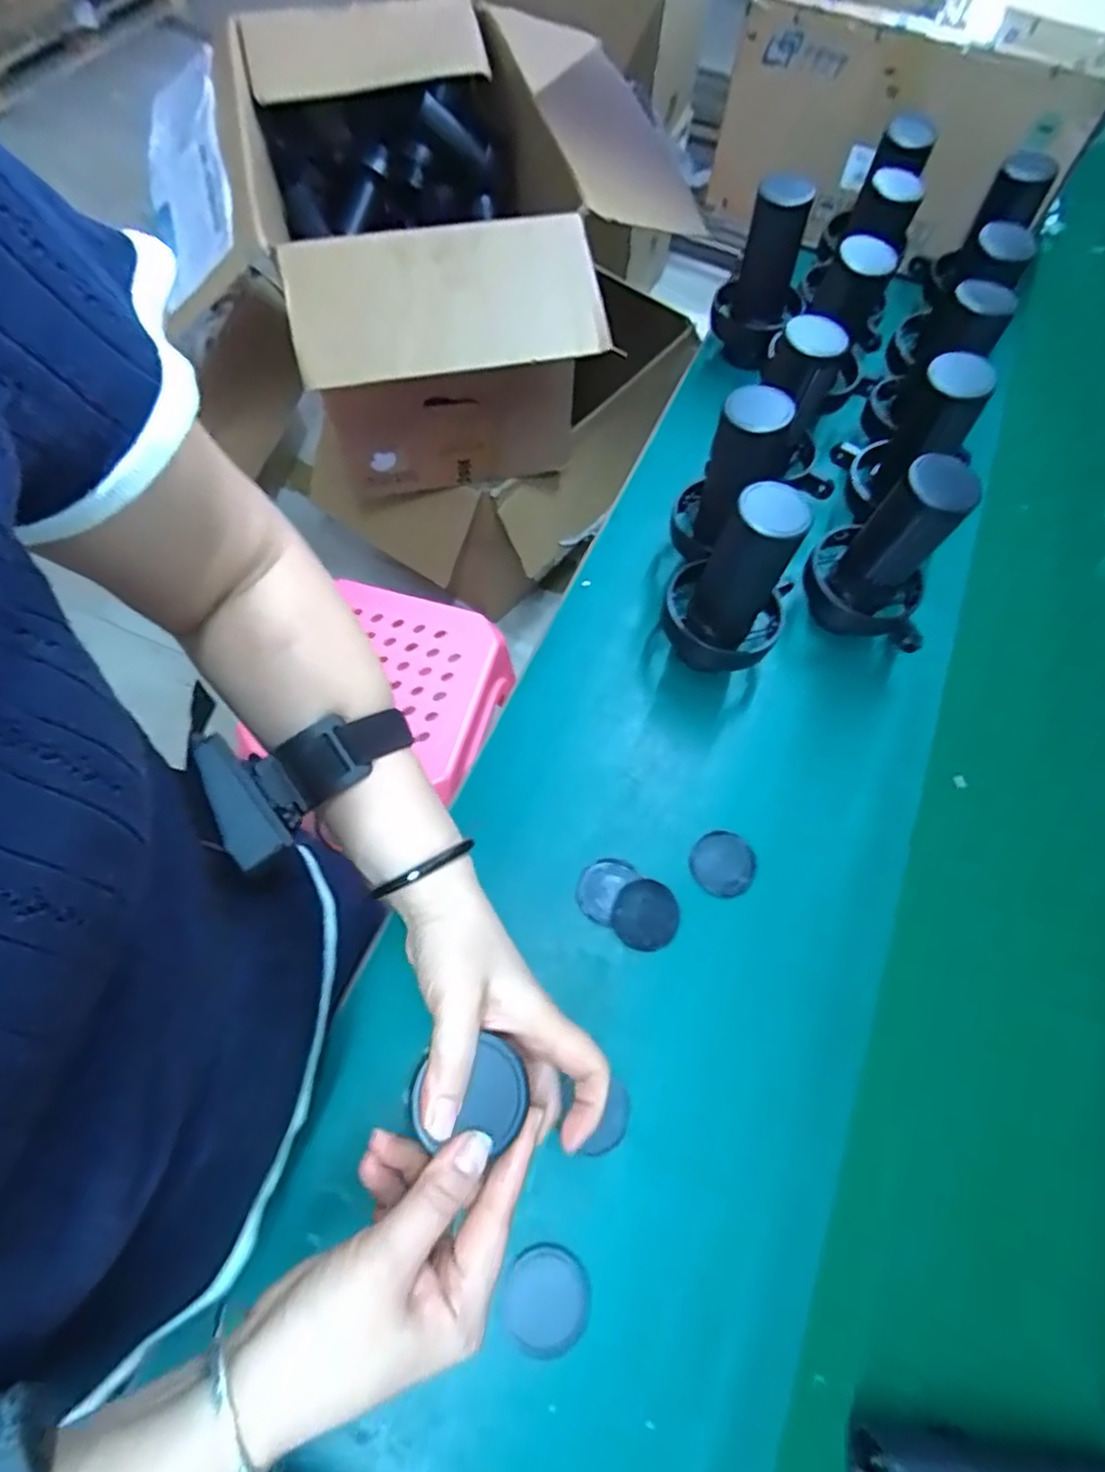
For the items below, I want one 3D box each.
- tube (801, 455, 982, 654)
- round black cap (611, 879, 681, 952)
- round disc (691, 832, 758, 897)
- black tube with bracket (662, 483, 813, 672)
[{"bbox_3d":[0.273,-0.139,0.549,0.111,0.166,0.073,32,67,12],"label":"tube"},{"bbox_3d":[0.070,0.133,0.496,0.047,0.004,0.051,1,65,-3],"label":"round black cap"},{"bbox_3d":[0.131,0.099,0.517,0.048,0.004,0.049,1,65,-3],"label":"round disc"},{"bbox_3d":[0.146,-0.120,0.537,0.095,0.169,0.094,24,66,8],"label":"black tube with bracket"}]

